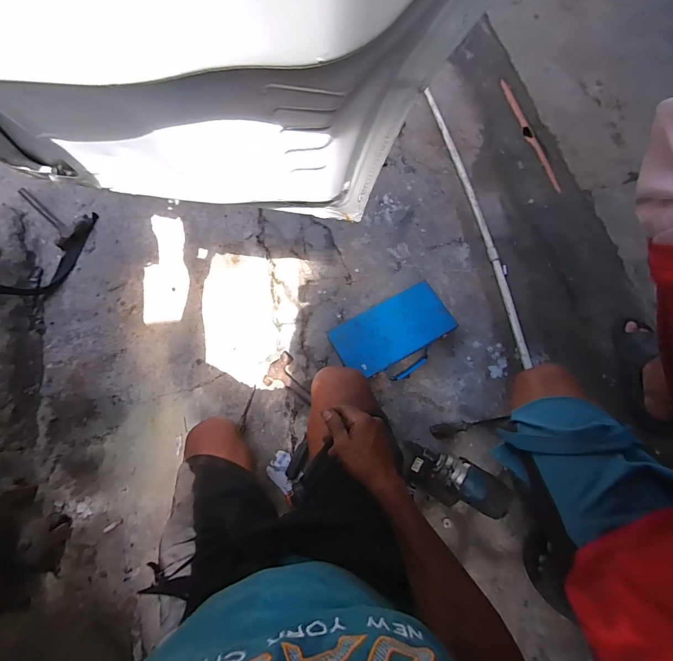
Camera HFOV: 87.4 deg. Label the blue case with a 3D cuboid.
[{"bbox_3d":[0.152,0.015,0.899,0.297,0.049,0.182,-29,73,-11],"label":"blue case"}]

